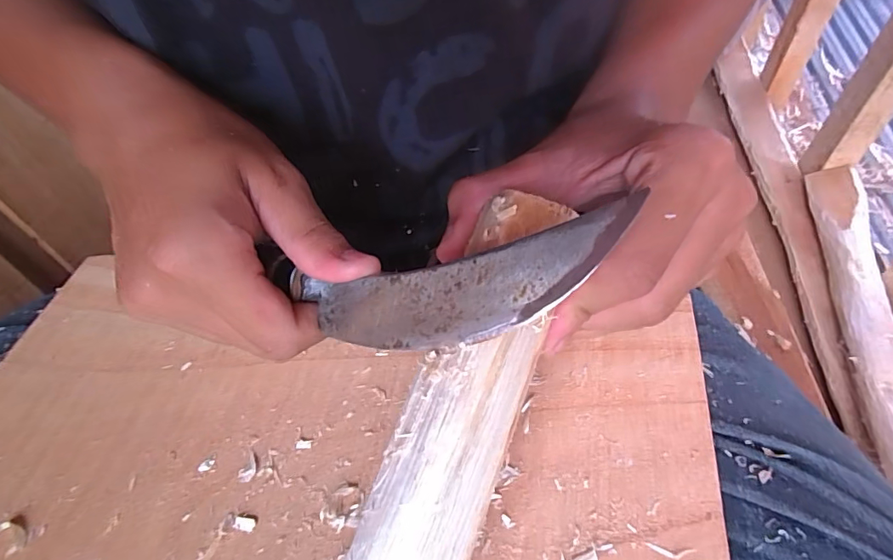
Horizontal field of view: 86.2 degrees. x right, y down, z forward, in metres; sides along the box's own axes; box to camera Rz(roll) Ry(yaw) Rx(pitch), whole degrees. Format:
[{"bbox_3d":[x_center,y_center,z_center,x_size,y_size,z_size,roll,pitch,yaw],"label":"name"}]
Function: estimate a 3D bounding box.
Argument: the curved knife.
[{"bbox_3d":[-0.009,0.002,0.135,0.119,0.022,0.026,-11,45,34],"label":"curved knife"}]

